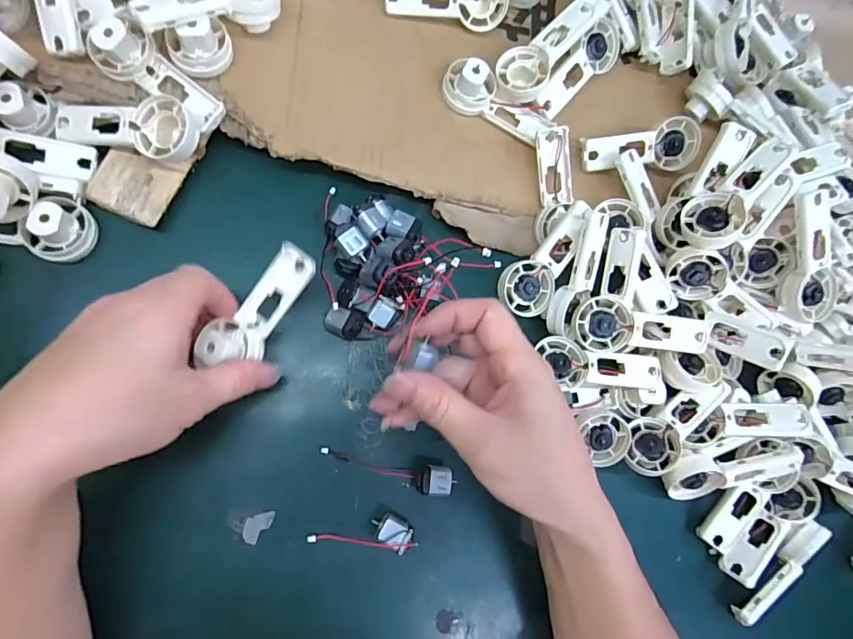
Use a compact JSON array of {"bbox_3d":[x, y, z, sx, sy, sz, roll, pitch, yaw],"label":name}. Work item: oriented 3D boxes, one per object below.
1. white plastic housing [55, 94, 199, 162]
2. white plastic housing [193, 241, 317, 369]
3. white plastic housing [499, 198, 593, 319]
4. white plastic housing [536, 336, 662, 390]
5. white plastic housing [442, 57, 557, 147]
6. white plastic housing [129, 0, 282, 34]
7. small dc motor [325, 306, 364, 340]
[{"bbox_3d":[-0.191,-0.129,0.316,0.089,0.017,0.039,14,77,-10],"label":"white plastic housing"},{"bbox_3d":[-0.102,-0.007,0.306,0.032,0.023,0.085,36,76,-2],"label":"white plastic housing"},{"bbox_3d":[0.088,-0.045,0.360,0.040,0.014,0.090,34,95,-2],"label":"white plastic housing"},{"bbox_3d":[0.126,0.035,0.359,0.087,0.017,0.033,11,78,-10],"label":"white plastic housing"},{"bbox_3d":[0.054,-0.164,0.371,0.085,0.023,0.032,28,75,-6],"label":"white plastic housing"},{"bbox_3d":[-0.141,-0.203,0.323,0.093,0.021,0.034,-29,87,-29],"label":"white plastic housing"},{"bbox_3d":[-0.057,0.003,0.344,0.025,0.018,0.019,22,76,-8],"label":"small dc motor"}]

